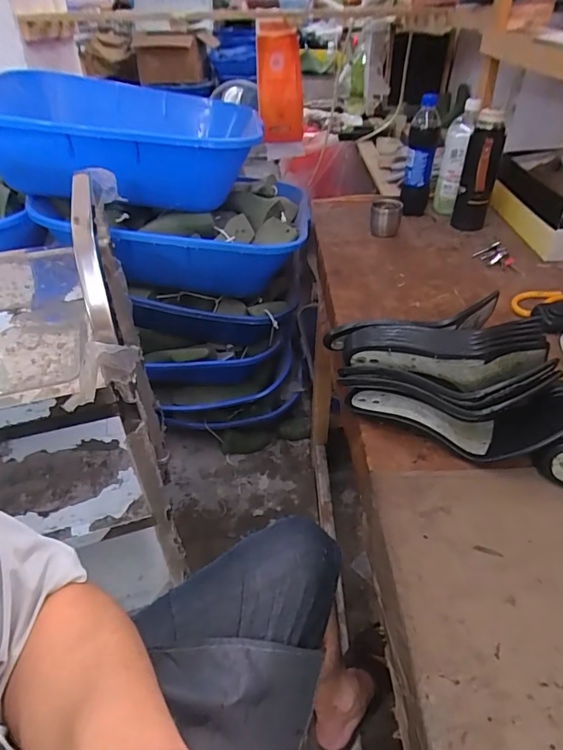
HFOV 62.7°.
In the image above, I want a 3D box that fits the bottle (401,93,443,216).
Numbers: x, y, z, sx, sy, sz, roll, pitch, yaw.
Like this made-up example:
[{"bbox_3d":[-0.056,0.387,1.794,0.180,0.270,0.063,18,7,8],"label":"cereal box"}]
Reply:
[{"bbox_3d":[0.296,-0.460,0.987,0.058,0.234,0.072,10,42,16],"label":"bottle"}]

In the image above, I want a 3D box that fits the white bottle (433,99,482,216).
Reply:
[{"bbox_3d":[0.373,-0.458,0.998,0.059,0.214,0.067,10,42,15],"label":"white bottle"}]

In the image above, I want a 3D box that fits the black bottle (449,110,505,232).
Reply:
[{"bbox_3d":[0.394,-0.400,0.924,0.067,0.212,0.068,13,43,19],"label":"black bottle"}]

